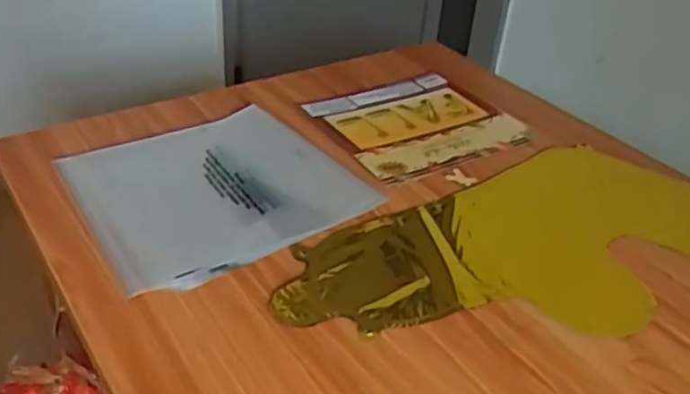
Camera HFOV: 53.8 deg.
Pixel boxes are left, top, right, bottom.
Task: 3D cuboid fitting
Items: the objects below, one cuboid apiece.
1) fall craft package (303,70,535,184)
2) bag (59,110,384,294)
[{"bbox_3d":[0.074,-0.078,0.710,0.181,0.005,0.165,-18,40,-27],"label":"fall craft package"},{"bbox_3d":[-0.110,-0.012,0.591,0.220,0.011,0.198,-19,41,-29],"label":"bag"}]

